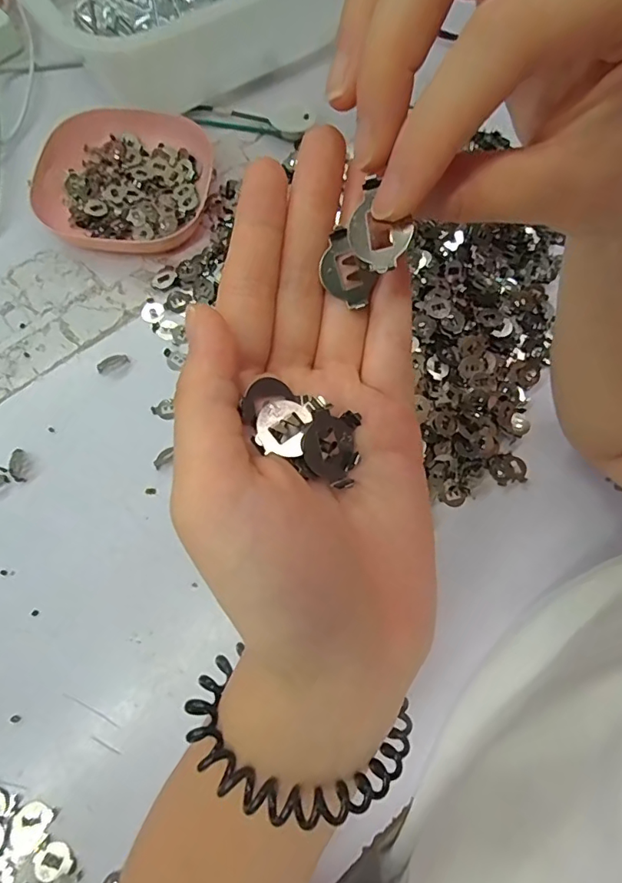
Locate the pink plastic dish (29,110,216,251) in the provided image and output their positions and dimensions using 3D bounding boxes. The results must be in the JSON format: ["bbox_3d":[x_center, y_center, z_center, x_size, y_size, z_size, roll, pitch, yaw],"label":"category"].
[{"bbox_3d":[-0.154,-0.213,0.411,0.132,0.023,0.132,1,73,-2],"label":"pink plastic dish"}]

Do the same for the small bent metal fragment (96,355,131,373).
[{"bbox_3d":[-0.146,-0.059,0.367,0.024,0.004,0.009,-23,74,-10],"label":"small bent metal fragment"}]

